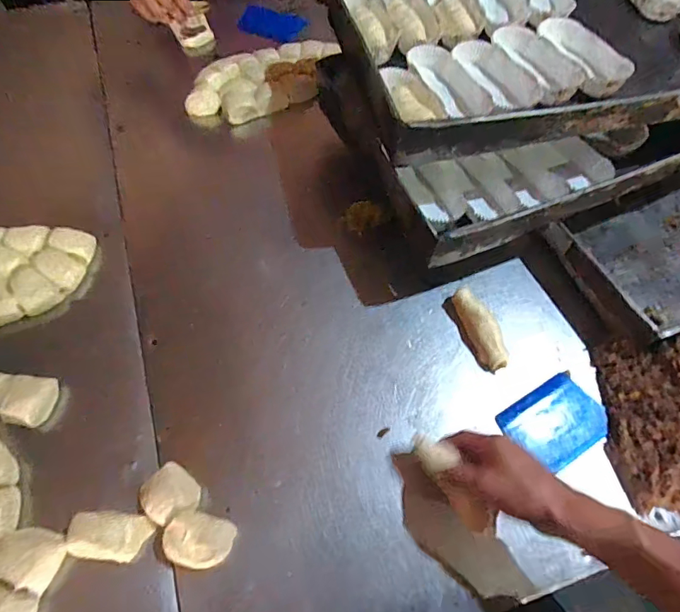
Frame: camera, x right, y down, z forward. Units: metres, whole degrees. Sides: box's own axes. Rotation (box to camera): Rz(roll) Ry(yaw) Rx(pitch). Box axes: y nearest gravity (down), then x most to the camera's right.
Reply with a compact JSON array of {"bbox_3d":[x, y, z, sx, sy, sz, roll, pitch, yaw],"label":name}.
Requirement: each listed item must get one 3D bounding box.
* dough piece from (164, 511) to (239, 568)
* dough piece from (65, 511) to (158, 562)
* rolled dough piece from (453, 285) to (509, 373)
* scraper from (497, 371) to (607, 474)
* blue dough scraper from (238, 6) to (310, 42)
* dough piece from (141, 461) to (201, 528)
[{"bbox_3d":[-0.142,0.234,0.463,0.064,0.029,0.047,15,65,7],"label":"dough piece"},{"bbox_3d":[-0.230,0.230,0.461,0.072,0.031,0.041,3,64,1],"label":"dough piece"},{"bbox_3d":[0.177,0.026,0.579,0.037,0.029,0.109,-17,65,-9],"label":"rolled dough piece"},{"bbox_3d":[0.249,0.134,0.533,0.113,0.007,0.083,-27,67,-17],"label":"scraper"},{"bbox_3d":[-0.129,-0.546,0.899,0.121,0.006,0.066,13,73,-5],"label":"blue dough scraper"},{"bbox_3d":[-0.176,0.198,0.482,0.052,0.027,0.054,0,64,0],"label":"dough piece"}]

